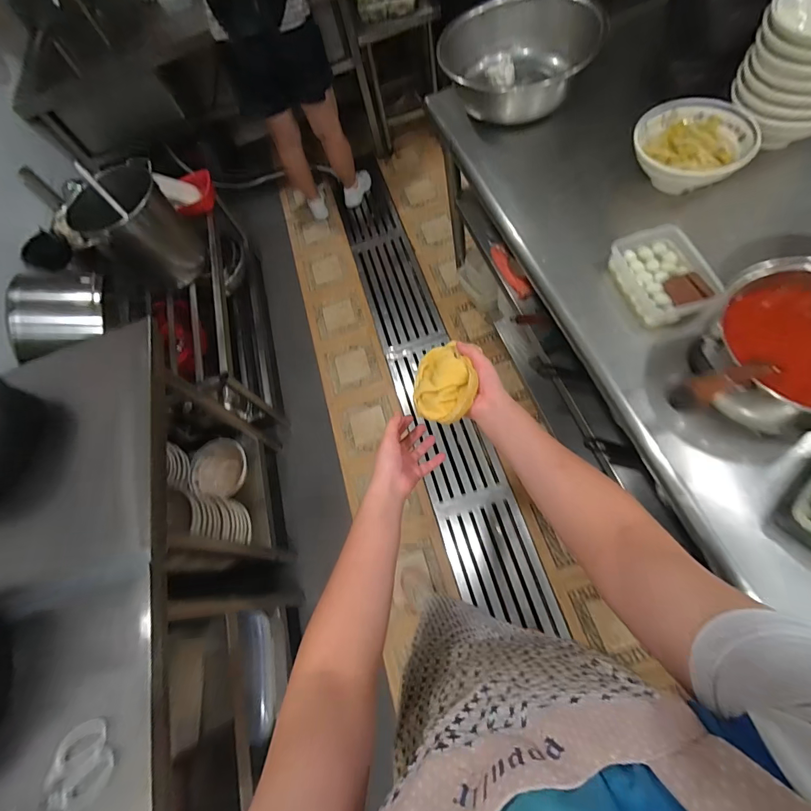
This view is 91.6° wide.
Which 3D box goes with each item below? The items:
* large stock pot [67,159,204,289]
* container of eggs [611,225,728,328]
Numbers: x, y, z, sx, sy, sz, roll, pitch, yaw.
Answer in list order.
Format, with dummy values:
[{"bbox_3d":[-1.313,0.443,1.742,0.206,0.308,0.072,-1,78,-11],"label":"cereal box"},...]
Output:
[{"bbox_3d":[-0.935,-0.619,1.402,0.285,0.328,0.254,-22,71,-5],"label":"large stock pot"},{"bbox_3d":[0.478,-0.256,0.742,0.126,0.055,0.201,-15,70,-3],"label":"container of eggs"}]

